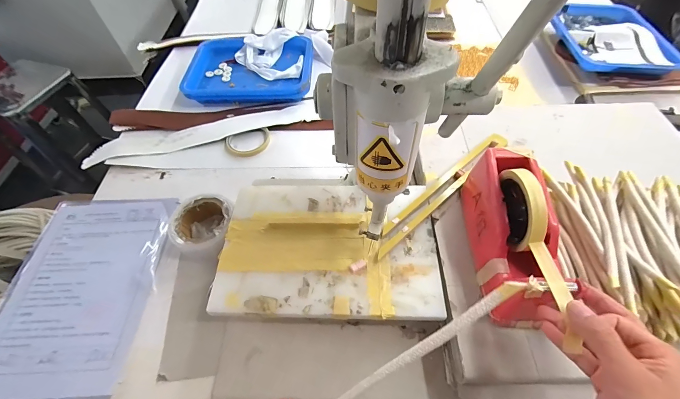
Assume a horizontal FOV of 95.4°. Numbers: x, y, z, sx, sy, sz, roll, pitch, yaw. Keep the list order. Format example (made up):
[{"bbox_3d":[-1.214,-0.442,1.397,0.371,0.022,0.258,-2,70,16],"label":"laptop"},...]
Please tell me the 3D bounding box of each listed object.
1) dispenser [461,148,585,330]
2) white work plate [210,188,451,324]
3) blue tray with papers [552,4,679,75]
[{"bbox_3d":[0.210,0.035,0.365,0.072,0.116,0.193,2,56,3],"label":"dispenser"},{"bbox_3d":[-0.014,0.065,0.441,0.297,0.018,0.196,0,56,2],"label":"white work plate"},{"bbox_3d":[0.623,-0.387,0.727,0.209,0.035,0.270,-2,56,0],"label":"blue tray with papers"}]

